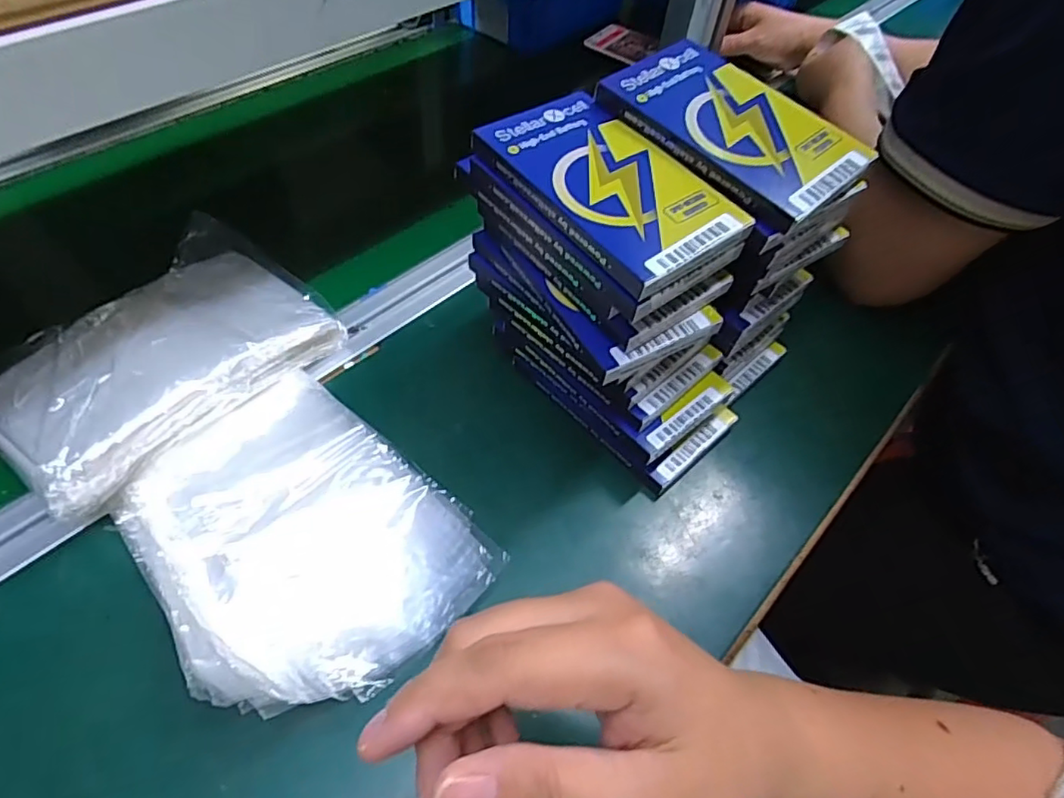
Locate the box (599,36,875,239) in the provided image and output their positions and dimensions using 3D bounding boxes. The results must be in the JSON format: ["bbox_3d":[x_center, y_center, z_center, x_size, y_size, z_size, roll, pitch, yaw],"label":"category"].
[{"bbox_3d":[0.107,-0.146,0.326,0.073,0.021,0.130,-36,64,-26],"label":"box"}]

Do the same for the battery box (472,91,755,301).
[{"bbox_3d":[0.038,-0.110,0.311,0.076,0.017,0.129,-32,62,-25],"label":"battery box"}]

